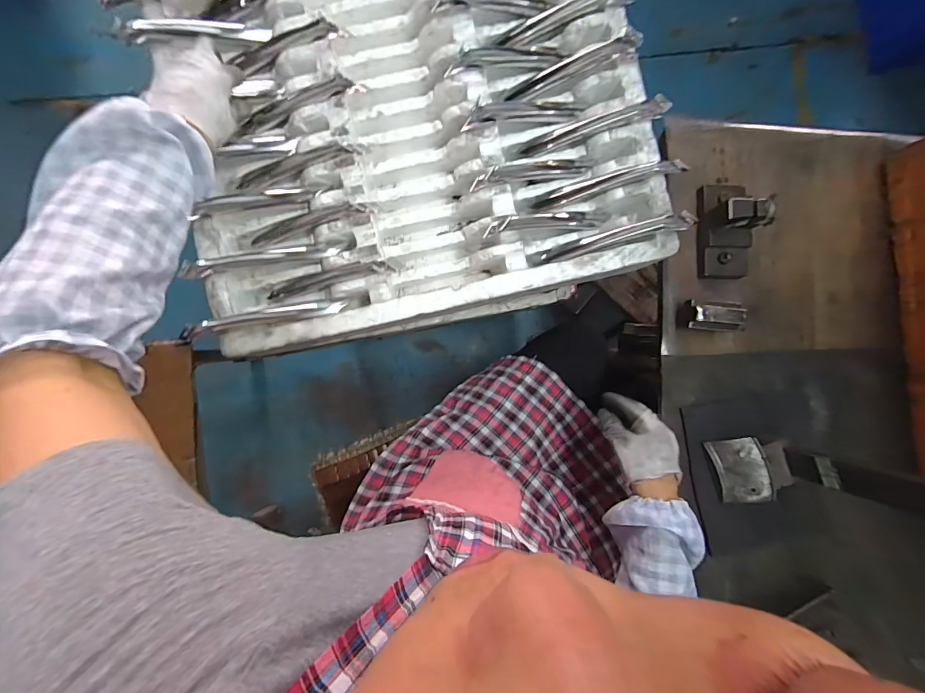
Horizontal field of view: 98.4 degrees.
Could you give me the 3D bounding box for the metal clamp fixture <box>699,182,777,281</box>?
[{"bbox_3d":[0.376,-0.167,0.554,0.069,0.067,0.135,-6,88,-4],"label":"metal clamp fixture"}]

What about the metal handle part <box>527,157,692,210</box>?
[{"bbox_3d":[0.164,-0.193,0.466,0.165,0.022,0.024,-6,88,32],"label":"metal handle part"}]

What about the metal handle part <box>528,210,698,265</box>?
[{"bbox_3d":[0.169,-0.128,0.473,0.180,0.028,0.023,-11,89,26],"label":"metal handle part"}]

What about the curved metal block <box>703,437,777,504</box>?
[{"bbox_3d":[0.382,0.172,0.548,0.063,0.020,0.089,-18,89,30],"label":"curved metal block"}]

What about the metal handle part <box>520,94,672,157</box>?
[{"bbox_3d":[0.152,-0.260,0.473,0.162,0.023,0.032,-3,88,33],"label":"metal handle part"}]

